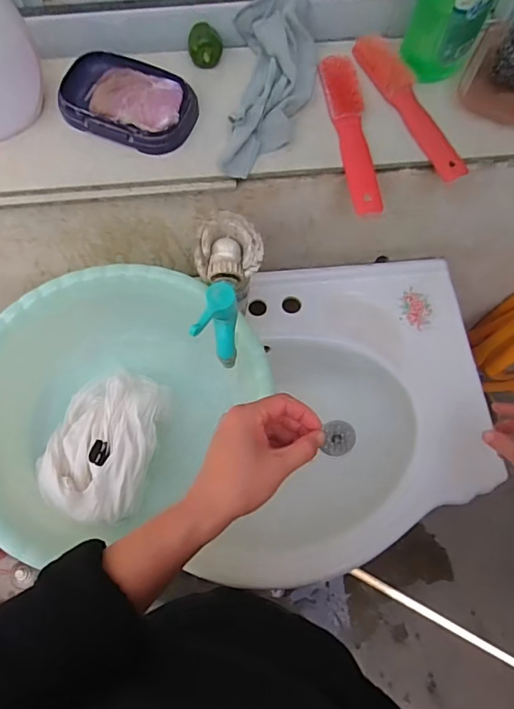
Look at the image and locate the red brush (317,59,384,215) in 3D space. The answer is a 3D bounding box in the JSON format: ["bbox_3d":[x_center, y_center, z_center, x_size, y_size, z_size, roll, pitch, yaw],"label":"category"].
[{"bbox_3d":[0.107,-0.255,0.541,0.041,0.029,0.207,-9,71,-4],"label":"red brush"}]

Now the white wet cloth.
[{"bbox_3d":[-0.184,0.105,0.579,0.119,0.062,0.173,12,70,3],"label":"white wet cloth"}]

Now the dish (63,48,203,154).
[{"bbox_3d":[-0.143,-0.280,0.527,0.142,0.028,0.096,25,72,8],"label":"dish"}]

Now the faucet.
[{"bbox_3d":[-0.037,-0.078,0.518,0.071,0.085,0.157,10,70,3],"label":"faucet"}]

